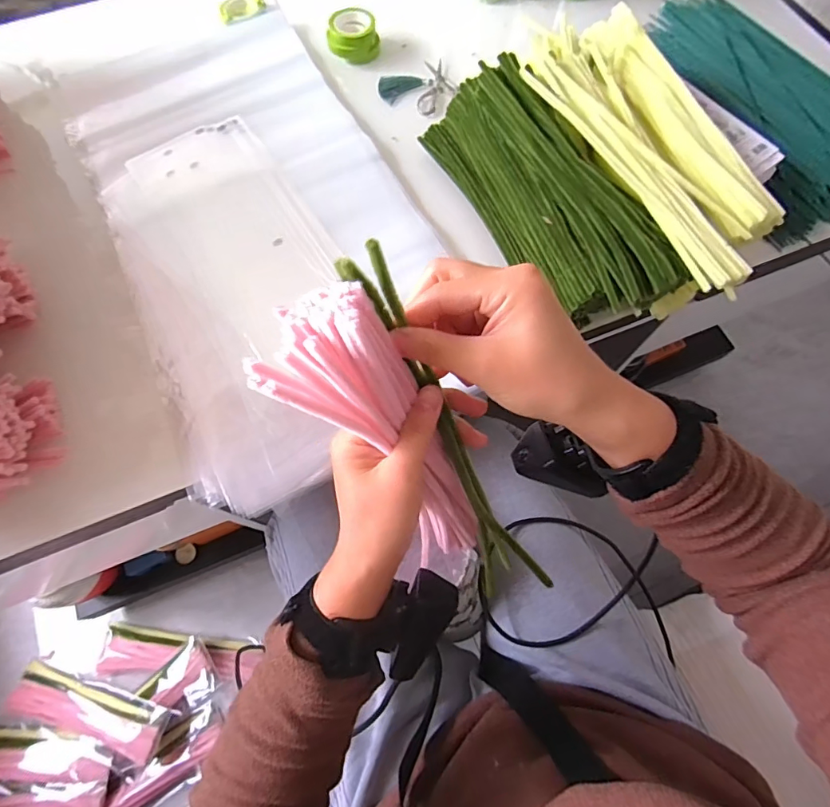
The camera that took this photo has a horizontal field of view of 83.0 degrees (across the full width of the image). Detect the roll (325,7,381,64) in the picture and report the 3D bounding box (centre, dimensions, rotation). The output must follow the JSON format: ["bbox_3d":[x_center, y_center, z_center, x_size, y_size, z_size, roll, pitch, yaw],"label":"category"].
[{"bbox_3d":[-0.082,-0.488,0.627,0.068,0.040,0.058,-2,70,0],"label":"roll"}]

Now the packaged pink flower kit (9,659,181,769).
[{"bbox_3d":[-0.562,0.521,0.802,0.290,0.024,0.084,9,63,16],"label":"packaged pink flower kit"}]

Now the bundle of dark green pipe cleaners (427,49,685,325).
[{"bbox_3d":[0.127,-0.217,0.494,0.096,0.097,0.332,-28,72,-9],"label":"bundle of dark green pipe cleaners"}]

